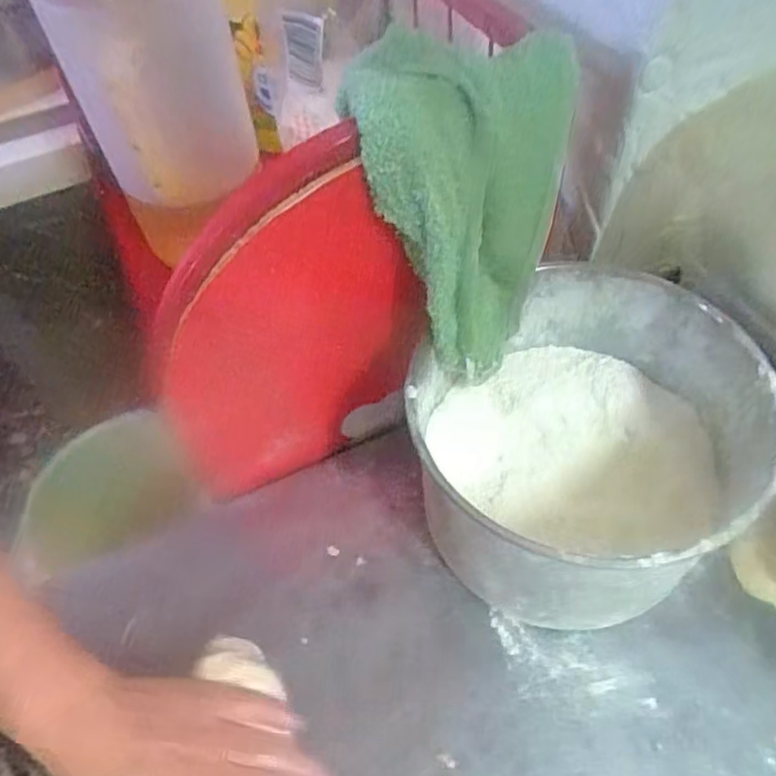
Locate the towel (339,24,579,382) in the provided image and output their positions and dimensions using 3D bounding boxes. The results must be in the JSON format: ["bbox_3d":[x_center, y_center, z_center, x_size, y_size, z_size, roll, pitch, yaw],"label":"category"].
[{"bbox_3d":[0.044,-0.097,0.392,0.119,0.189,0.092,-4,53,2],"label":"towel"}]

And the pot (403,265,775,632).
[{"bbox_3d":[0.126,0.043,0.431,0.210,0.144,0.193,-2,53,3],"label":"pot"}]

